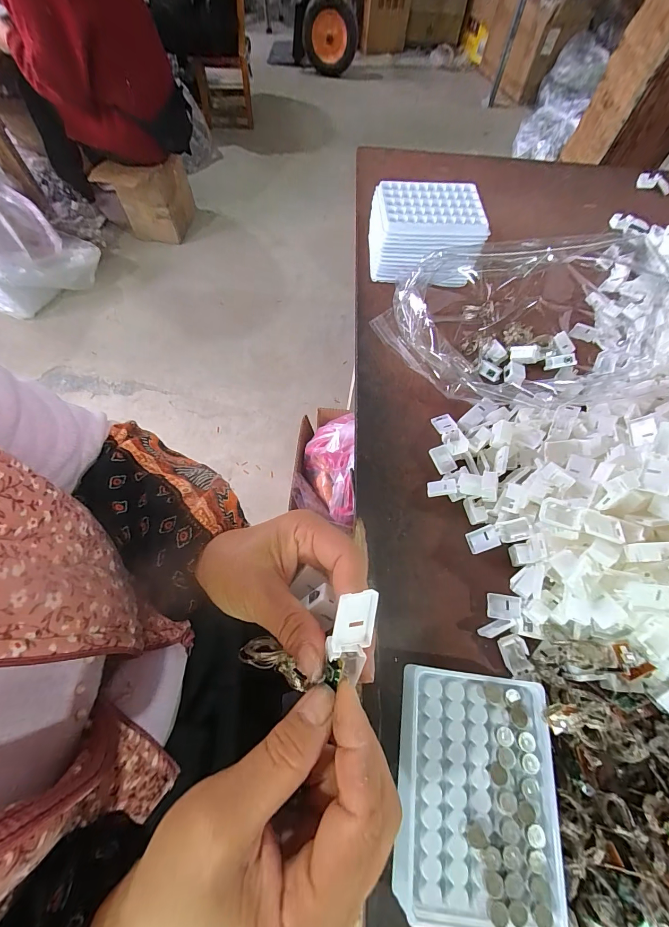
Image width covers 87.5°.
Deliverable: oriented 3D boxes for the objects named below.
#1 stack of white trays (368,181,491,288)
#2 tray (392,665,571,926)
[{"bbox_3d":[0.113,-0.287,0.446,0.137,0.072,0.105,4,65,-1],"label":"stack of white trays"},{"bbox_3d":[0.096,0.217,0.239,0.102,0.034,0.128,7,65,0],"label":"tray"}]

